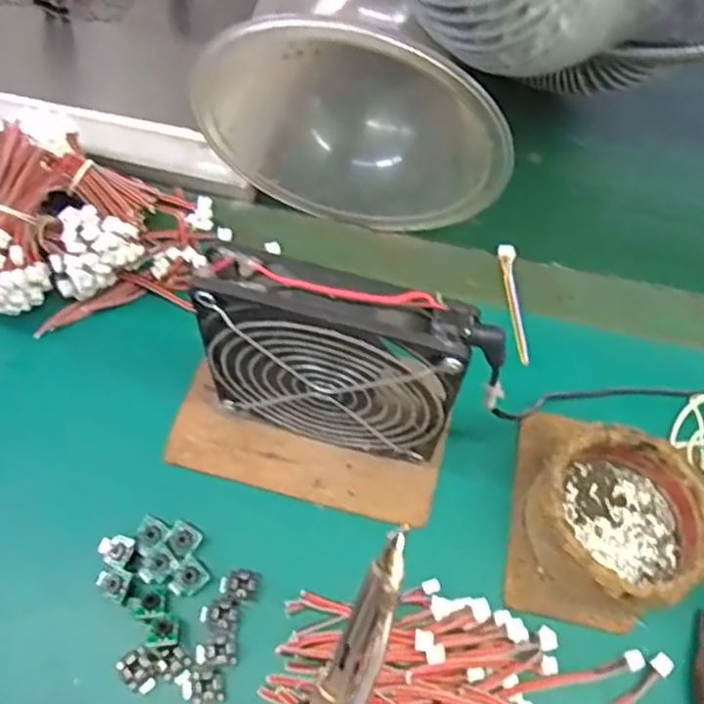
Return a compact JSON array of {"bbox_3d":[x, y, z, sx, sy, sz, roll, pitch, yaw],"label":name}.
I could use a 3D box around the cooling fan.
[{"bbox_3d":[-0.005,0.010,0.333,0.123,0.128,0.027,15,61,6],"label":"cooling fan"}]

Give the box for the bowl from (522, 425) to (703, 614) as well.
[{"bbox_3d":[0.132,0.082,0.347,0.081,0.043,0.082,1,61,-2],"label":"bowl"}]

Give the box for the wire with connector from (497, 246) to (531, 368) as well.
[{"bbox_3d":[0.101,-0.032,0.436,0.012,0.005,0.086,1,61,-2],"label":"wire with connector"}]

